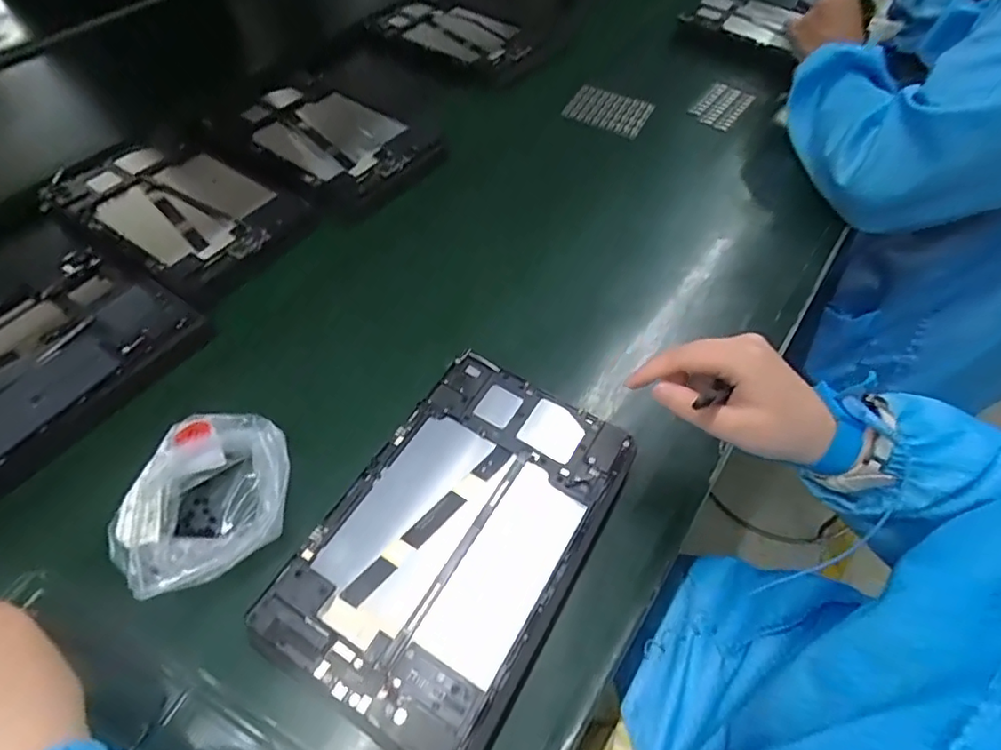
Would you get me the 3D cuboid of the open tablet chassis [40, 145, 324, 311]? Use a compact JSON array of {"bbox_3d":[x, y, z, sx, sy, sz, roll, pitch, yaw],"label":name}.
[{"bbox_3d":[-0.323,-0.173,0.565,0.273,0.021,0.163,29,60,18],"label":"open tablet chassis"}]

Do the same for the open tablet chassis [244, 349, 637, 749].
[{"bbox_3d":[-0.026,0.101,0.368,0.156,0.009,0.243,28,59,15],"label":"open tablet chassis"}]

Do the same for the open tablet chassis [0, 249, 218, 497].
[{"bbox_3d":[-0.375,0.000,0.433,0.170,0.005,0.239,31,60,19],"label":"open tablet chassis"}]

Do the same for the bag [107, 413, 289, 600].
[{"bbox_3d":[-0.192,0.085,0.371,0.095,0.055,0.118,27,59,16],"label":"bag"}]

